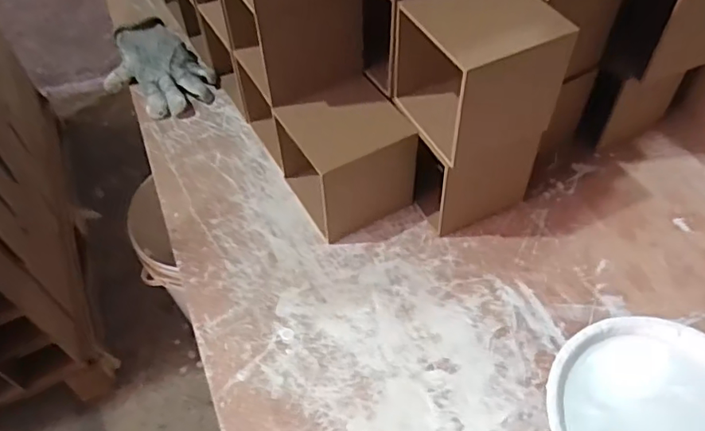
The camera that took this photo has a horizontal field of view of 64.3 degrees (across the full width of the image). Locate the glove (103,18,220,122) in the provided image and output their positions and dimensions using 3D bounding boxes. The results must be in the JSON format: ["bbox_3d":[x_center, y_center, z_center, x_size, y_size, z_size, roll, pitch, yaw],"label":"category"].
[{"bbox_3d":[-0.267,-0.198,0.765,0.120,0.042,0.177,-33,57,-22],"label":"glove"}]

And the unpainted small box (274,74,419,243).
[{"bbox_3d":[-0.012,-0.058,0.587,0.119,0.114,0.115,-28,55,-19],"label":"unpainted small box"}]

